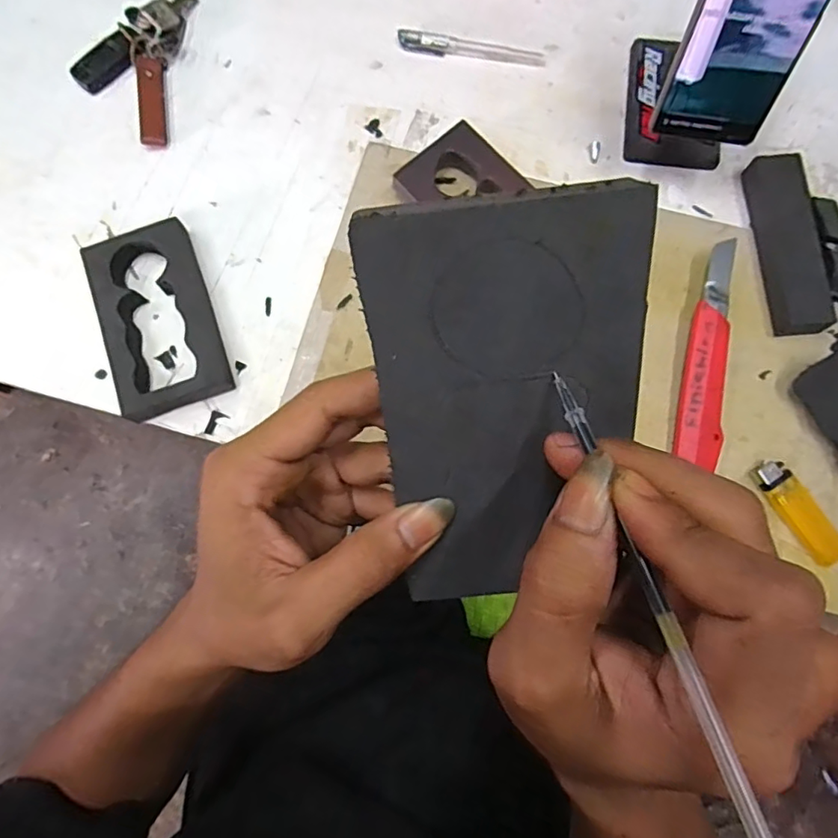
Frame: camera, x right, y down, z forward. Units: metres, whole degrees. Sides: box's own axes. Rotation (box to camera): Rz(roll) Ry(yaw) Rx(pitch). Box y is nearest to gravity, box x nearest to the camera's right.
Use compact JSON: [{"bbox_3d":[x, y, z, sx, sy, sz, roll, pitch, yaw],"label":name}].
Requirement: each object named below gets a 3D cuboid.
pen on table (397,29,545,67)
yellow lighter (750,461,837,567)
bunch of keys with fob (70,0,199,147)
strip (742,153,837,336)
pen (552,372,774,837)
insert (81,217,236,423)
[{"bbox_3d":[0.047,-0.334,0.485,0.131,0.007,0.019,9,80,1],"label":"pen on table"},{"bbox_3d":[0.276,0.068,0.394,0.025,0.015,0.080,-32,81,-6],"label":"yellow lighter"},{"bbox_3d":[-0.255,-0.315,0.472,0.084,0.020,0.150,5,80,1],"label":"bunch of keys with fob"},{"bbox_3d":[0.298,-0.142,0.433,0.041,0.021,0.151,-2,80,-1],"label":"strip"},{"bbox_3d":[0.058,0.042,0.135,0.005,0.004,0.126,-15,65,-3],"label":"pen"},{"bbox_3d":[-0.206,-0.077,0.428,0.081,0.028,0.149,-20,80,-4],"label":"insert"}]

